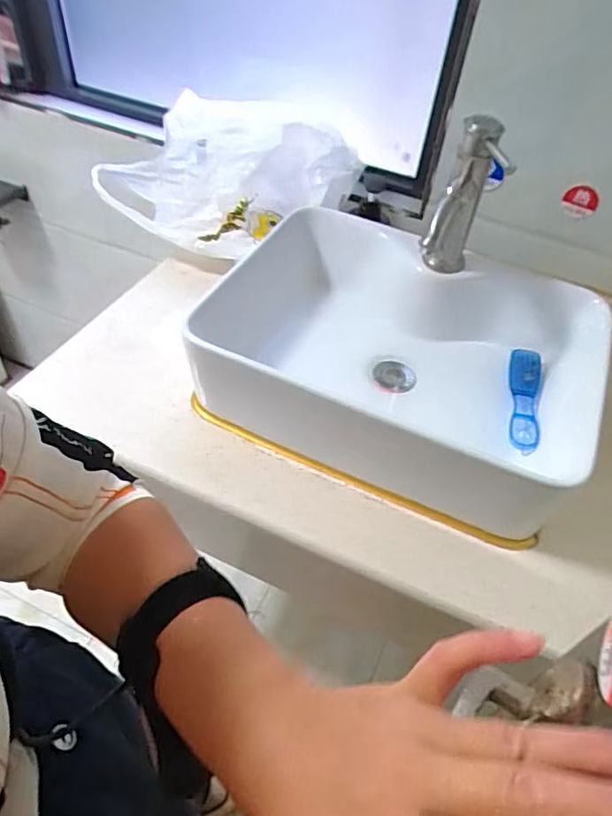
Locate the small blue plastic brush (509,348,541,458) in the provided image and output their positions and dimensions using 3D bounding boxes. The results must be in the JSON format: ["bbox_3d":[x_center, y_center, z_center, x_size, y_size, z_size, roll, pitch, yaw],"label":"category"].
[{"bbox_3d":[0.296,-0.011,0.761,0.047,0.038,0.205,17,49,9],"label":"small blue plastic brush"}]

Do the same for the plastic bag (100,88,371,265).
[{"bbox_3d":[-0.128,-0.383,0.922,0.380,0.152,0.251,17,49,9],"label":"plastic bag"}]

